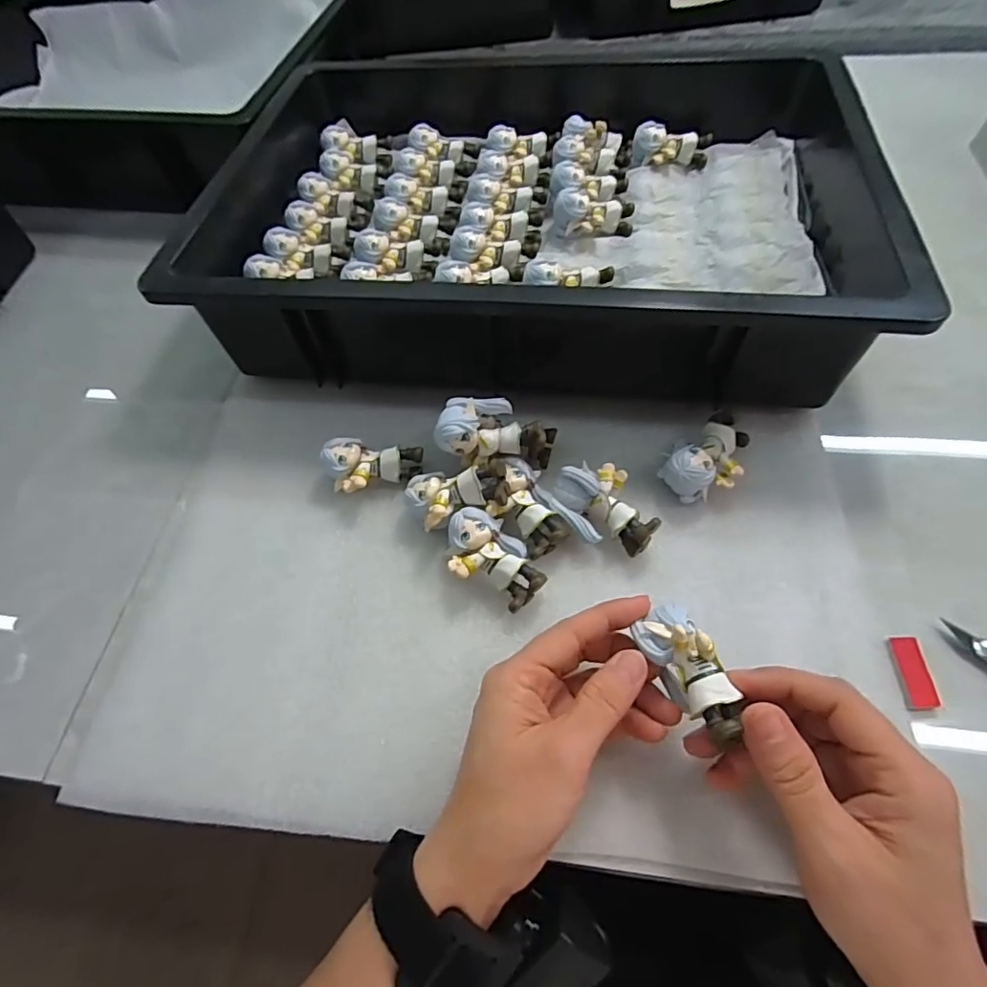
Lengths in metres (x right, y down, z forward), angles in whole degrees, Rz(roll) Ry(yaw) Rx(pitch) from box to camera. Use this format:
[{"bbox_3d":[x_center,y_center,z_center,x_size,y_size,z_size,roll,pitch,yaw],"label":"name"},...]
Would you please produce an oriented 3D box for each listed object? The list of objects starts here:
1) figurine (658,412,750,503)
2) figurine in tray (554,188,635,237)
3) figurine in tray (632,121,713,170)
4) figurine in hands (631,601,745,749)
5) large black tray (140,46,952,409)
[{"bbox_3d":[0.129,-0.022,0.326,0.040,0.027,0.060,37,68,22],"label":"figurine"},{"bbox_3d":[0.077,-0.212,0.410,0.061,0.032,0.026,-8,59,-1],"label":"figurine in tray"},{"bbox_3d":[0.149,-0.288,0.450,0.062,0.028,0.024,6,60,9],"label":"figurine in tray"},{"bbox_3d":[0.084,0.073,0.228,0.026,0.021,0.057,-22,56,-9],"label":"figurine in hands"},{"bbox_3d":[0.028,-0.229,0.420,0.452,0.092,0.342,4,60,6],"label":"large black tray"}]

